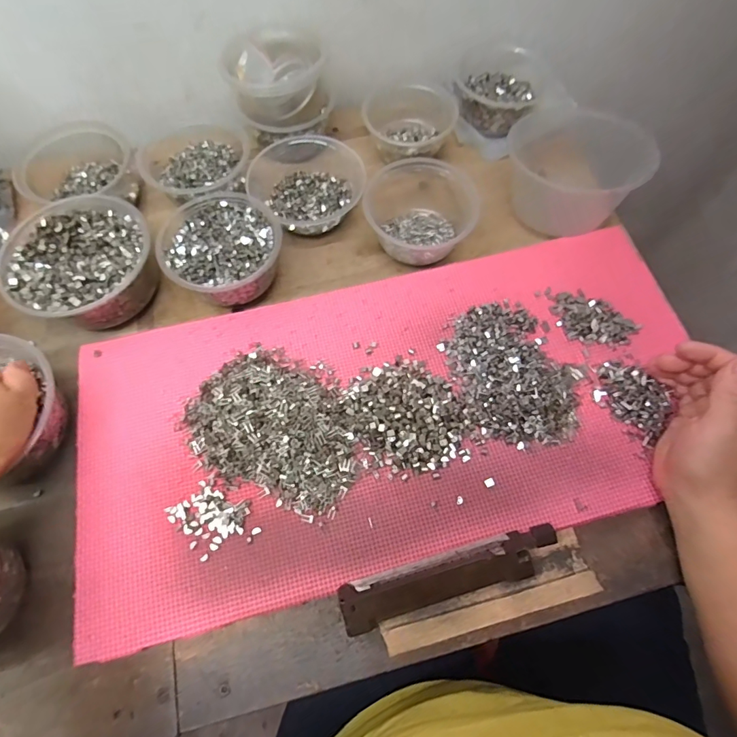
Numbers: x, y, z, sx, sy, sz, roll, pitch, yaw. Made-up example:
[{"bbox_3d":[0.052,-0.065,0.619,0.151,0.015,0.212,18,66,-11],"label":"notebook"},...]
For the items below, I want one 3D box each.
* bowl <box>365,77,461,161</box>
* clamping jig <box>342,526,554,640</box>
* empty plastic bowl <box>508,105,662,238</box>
[{"bbox_3d":[0.045,-0.293,0.520,0.109,0.051,0.102,21,68,9],"label":"bowl"},{"bbox_3d":[0.064,0.160,0.331,0.171,0.023,0.032,-14,67,-6],"label":"clamping jig"},{"bbox_3d":[0.223,-0.218,0.482,0.142,0.093,0.137,0,66,0],"label":"empty plastic bowl"}]

